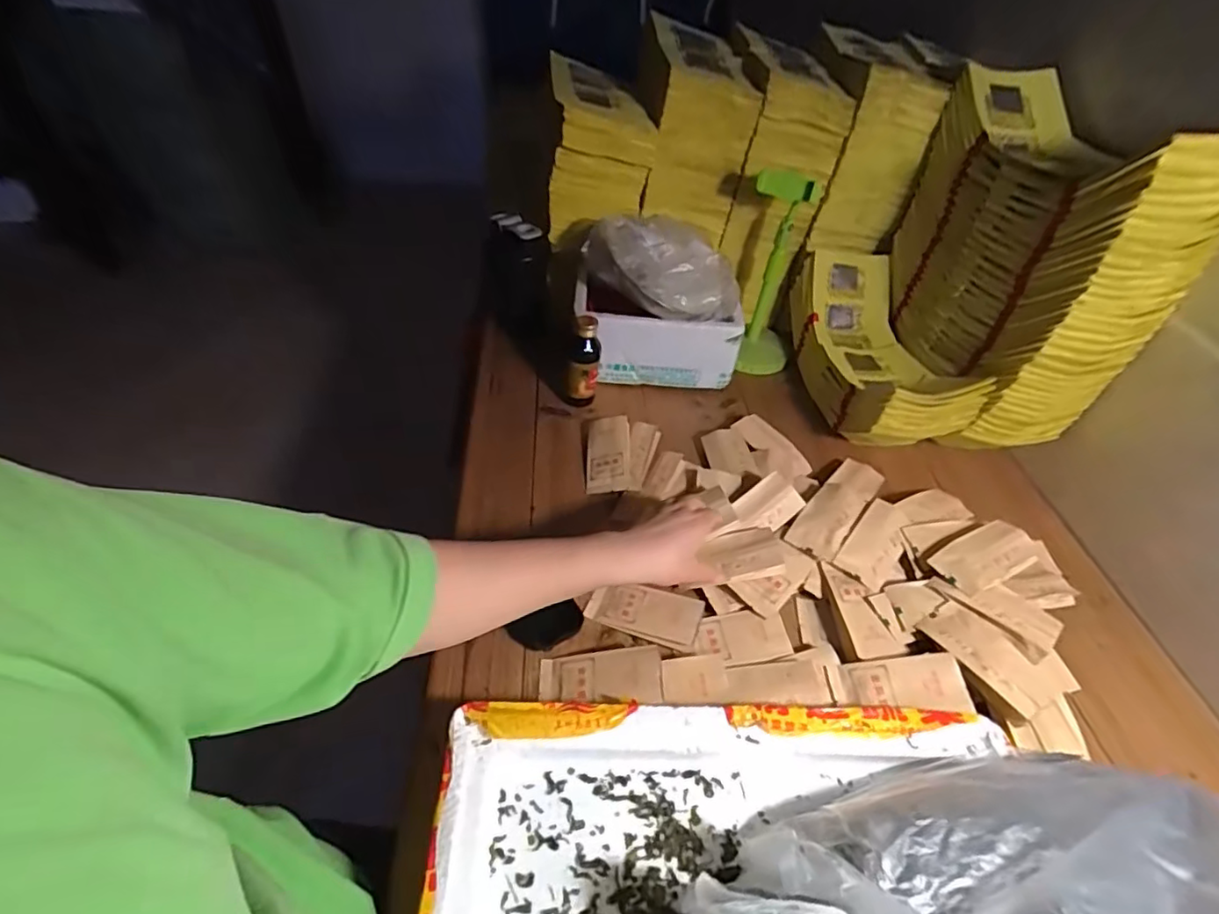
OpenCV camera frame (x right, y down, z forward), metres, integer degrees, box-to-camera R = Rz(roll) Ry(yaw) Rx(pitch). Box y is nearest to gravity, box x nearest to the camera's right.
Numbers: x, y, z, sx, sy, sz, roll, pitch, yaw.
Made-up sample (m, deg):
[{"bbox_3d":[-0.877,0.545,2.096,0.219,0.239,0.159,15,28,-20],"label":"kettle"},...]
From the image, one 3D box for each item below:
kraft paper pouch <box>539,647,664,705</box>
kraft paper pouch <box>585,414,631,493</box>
[{"bbox_3d":[-0.009,0.193,0.507,0.107,0.014,0.046,-7,41,13],"label":"kraft paper pouch"},{"bbox_3d":[0.000,-0.004,0.712,0.051,0.014,0.107,2,62,1],"label":"kraft paper pouch"}]

